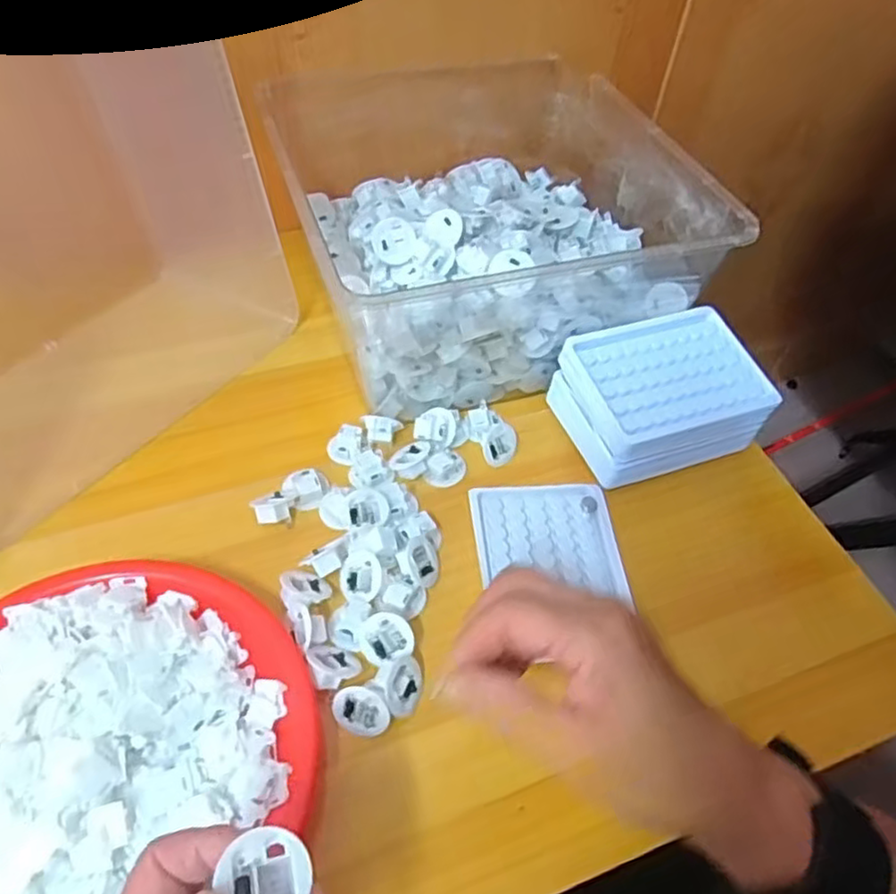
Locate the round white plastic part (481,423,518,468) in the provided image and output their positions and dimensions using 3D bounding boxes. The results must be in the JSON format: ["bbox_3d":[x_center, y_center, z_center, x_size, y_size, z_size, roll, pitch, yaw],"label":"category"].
[{"bbox_3d":[0.038,-0.002,0.506,0.025,0.016,0.031,19,53,9],"label":"round white plastic part"}]

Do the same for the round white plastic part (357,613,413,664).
[{"bbox_3d":[-0.037,0.114,0.406,0.032,0.010,0.028,-20,73,4],"label":"round white plastic part"}]

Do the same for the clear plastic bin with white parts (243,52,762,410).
[{"bbox_3d":[0.022,-0.197,0.571,0.291,0.125,0.312,-13,55,-14],"label":"clear plastic bin with white parts"}]

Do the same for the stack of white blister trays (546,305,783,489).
[{"bbox_3d":[0.160,-0.039,0.508,0.133,0.061,0.109,-17,56,-17],"label":"stack of white blister trays"}]

